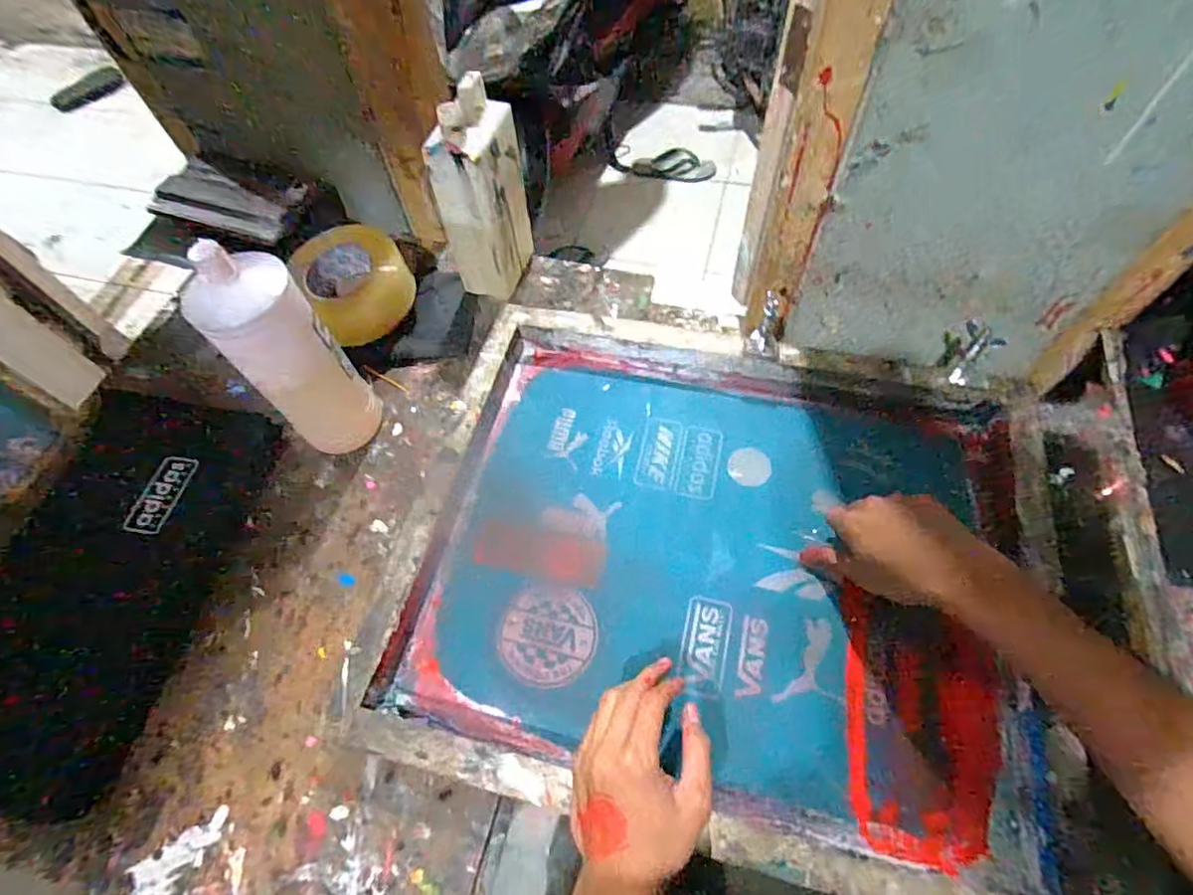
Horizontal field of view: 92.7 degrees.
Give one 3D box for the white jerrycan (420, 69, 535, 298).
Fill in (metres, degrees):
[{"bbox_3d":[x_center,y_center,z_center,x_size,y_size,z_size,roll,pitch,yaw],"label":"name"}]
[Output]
[{"bbox_3d":[-0.124,-0.273,0.629,0.066,0.217,0.101,14,62,12],"label":"white jerrycan"}]

